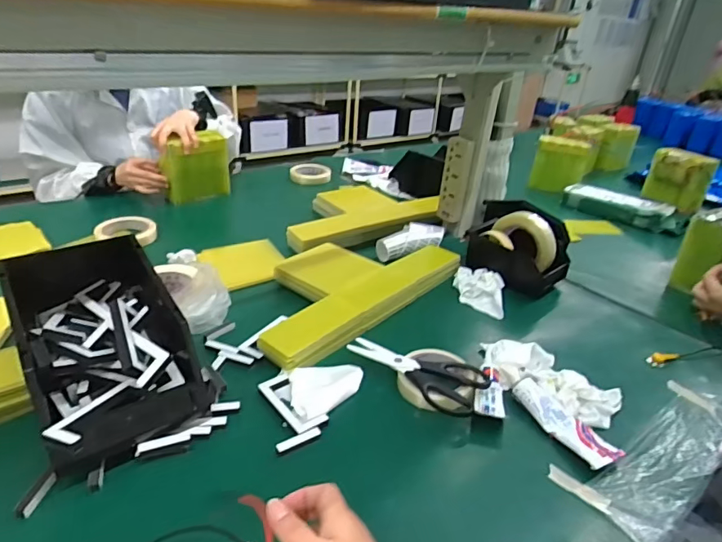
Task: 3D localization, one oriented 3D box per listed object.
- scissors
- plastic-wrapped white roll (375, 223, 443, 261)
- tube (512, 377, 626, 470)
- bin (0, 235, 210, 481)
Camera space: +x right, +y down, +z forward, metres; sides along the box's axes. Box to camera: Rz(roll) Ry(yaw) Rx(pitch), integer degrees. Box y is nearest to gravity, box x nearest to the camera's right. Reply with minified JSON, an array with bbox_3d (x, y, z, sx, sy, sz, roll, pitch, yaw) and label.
[{"bbox_3d":[0.076,0.128,0.641,0.187,0.017,0.099,21,27,34],"label":"scissors"},{"bbox_3d":[0.100,-0.060,0.965,0.139,0.045,0.068,-13,33,-30],"label":"plastic-wrapped white roll"},{"bbox_3d":[0.240,0.182,0.575,0.049,0.021,0.133,-12,32,-28],"label":"tube"},{"bbox_3d":[-0.294,0.074,0.551,0.169,0.102,0.277,-12,51,-28],"label":"bin"}]

